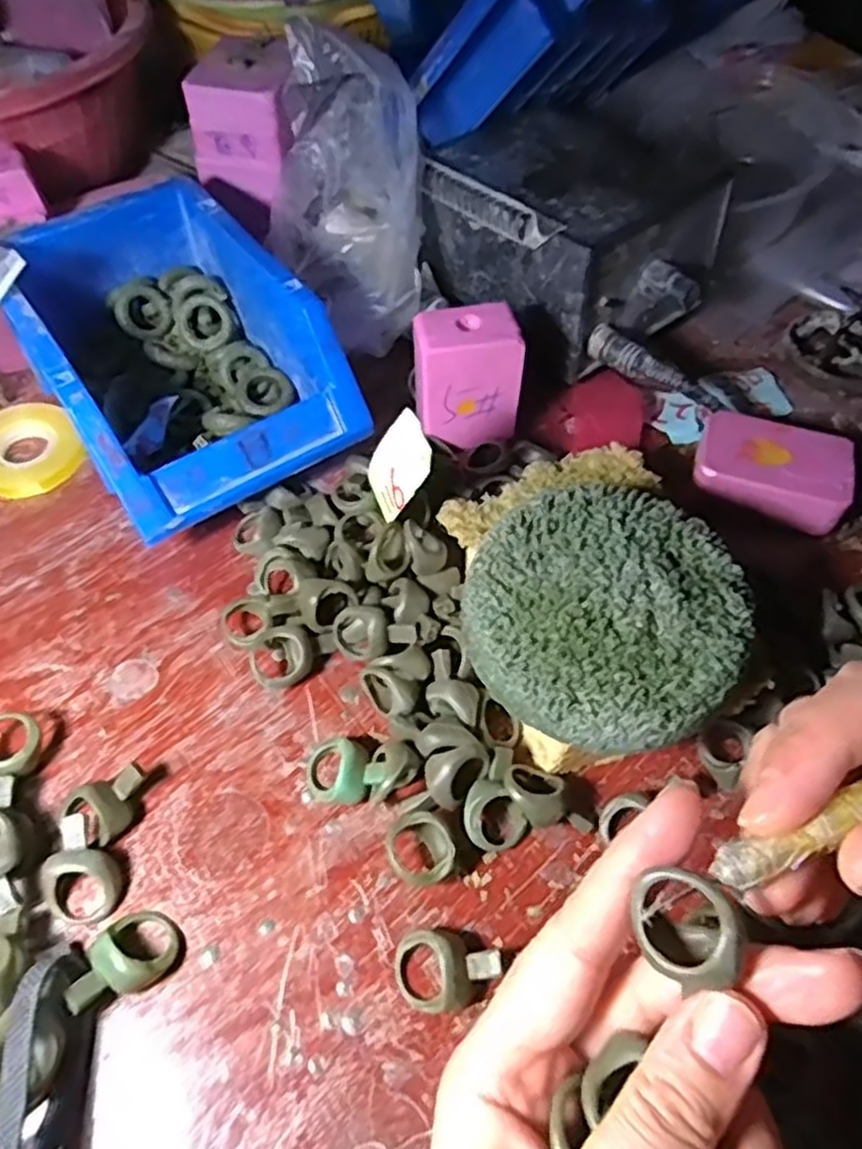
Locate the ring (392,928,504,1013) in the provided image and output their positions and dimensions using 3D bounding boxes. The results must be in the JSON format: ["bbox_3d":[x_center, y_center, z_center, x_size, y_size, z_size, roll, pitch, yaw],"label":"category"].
[{"bbox_3d":[0.005,0.135,0.254,0.035,0.016,0.023,6,56,3],"label":"ring"}]

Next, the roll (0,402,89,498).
[{"bbox_3d":[-0.214,-0.066,0.393,0.054,0.012,0.052,0,56,0],"label":"roll"}]

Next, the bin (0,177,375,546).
[{"bbox_3d":[-0.128,-0.107,0.379,0.118,0.078,0.173,-31,62,-20],"label":"bin"}]

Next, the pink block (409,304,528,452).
[{"bbox_3d":[0.018,-0.100,0.372,0.050,0.057,0.031,-2,56,-2],"label":"pink block"}]

